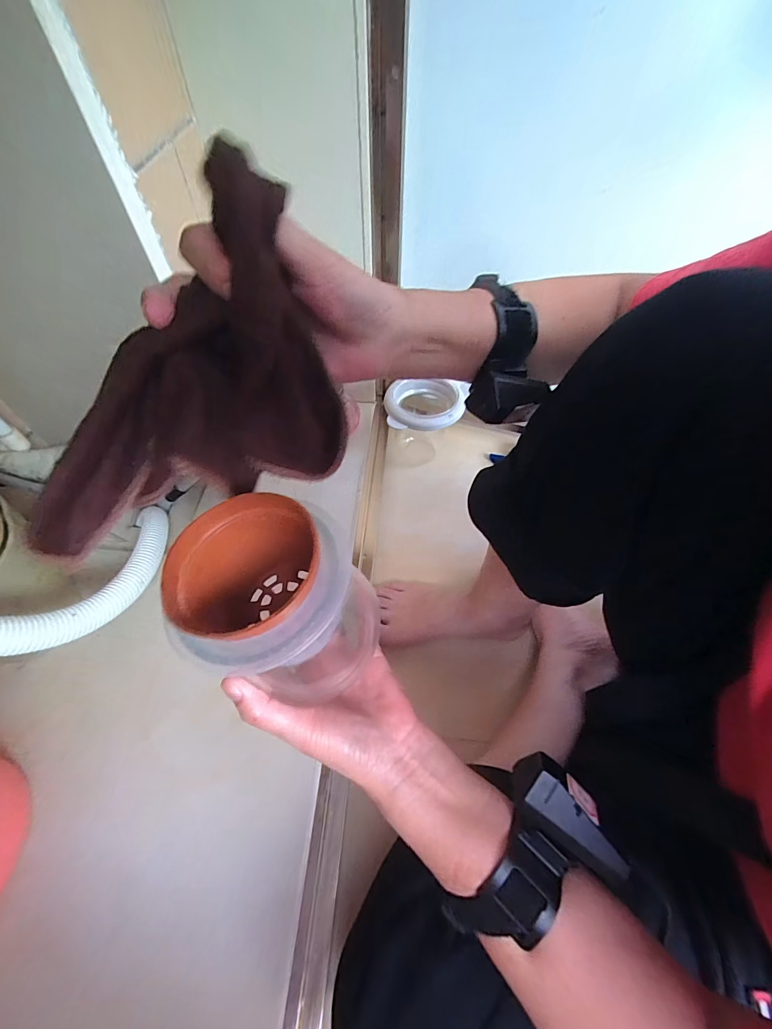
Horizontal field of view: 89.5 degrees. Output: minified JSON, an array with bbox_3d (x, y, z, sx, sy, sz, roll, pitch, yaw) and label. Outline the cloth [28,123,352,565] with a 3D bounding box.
[{"bbox_3d":[-0.119,-0.064,0.200,0.184,0.147,0.065,-19,58,-13],"label":"cloth"}]

